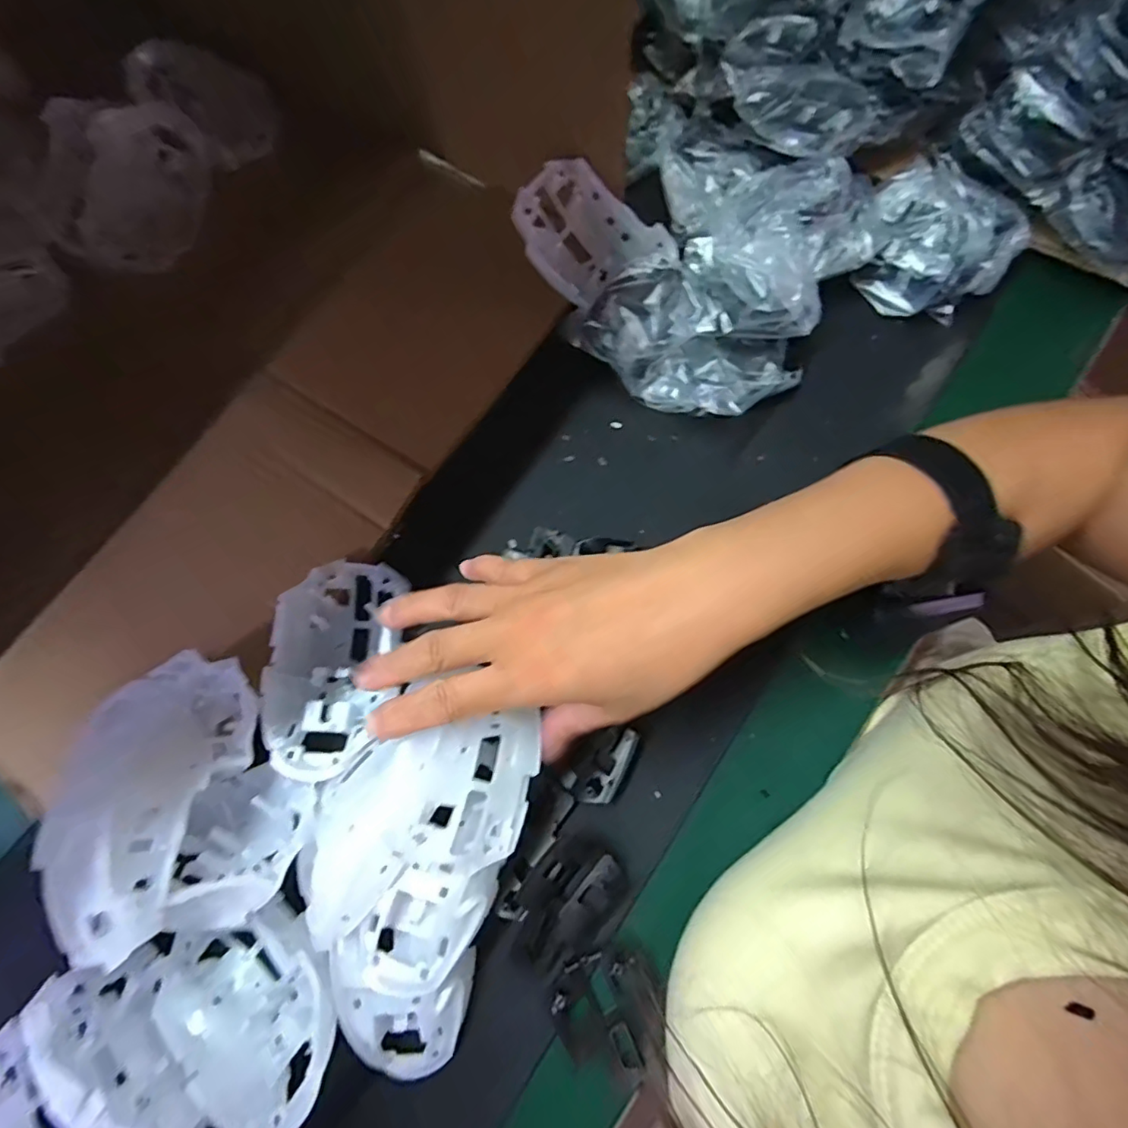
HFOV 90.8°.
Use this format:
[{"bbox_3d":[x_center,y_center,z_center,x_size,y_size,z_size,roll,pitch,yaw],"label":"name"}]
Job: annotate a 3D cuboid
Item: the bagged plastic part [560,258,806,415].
[{"bbox_3d":[0.076,-0.133,0.340,0.131,0.037,0.075,28,79,9],"label":"bagged plastic part"}]

